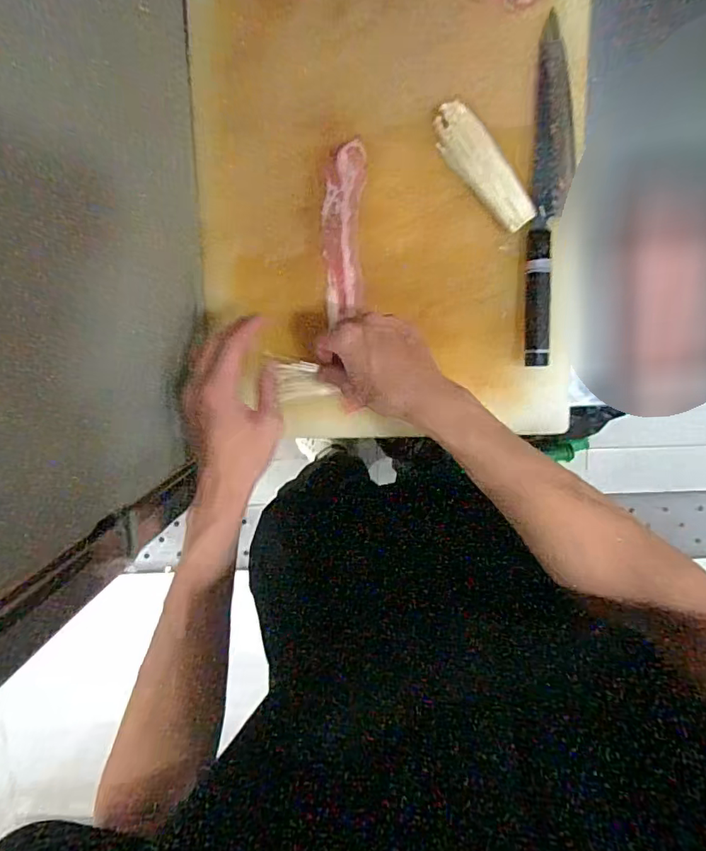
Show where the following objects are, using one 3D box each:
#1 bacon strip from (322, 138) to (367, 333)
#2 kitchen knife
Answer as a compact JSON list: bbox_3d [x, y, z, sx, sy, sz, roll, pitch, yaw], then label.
[{"bbox_3d":[-0.010,-0.202,0.527,0.042,0.009,0.172,2,100,0],"label":"bacon strip"},{"bbox_3d":[0.203,-0.228,0.507,0.041,0.024,0.327,1,98,0],"label":"kitchen knife"}]

